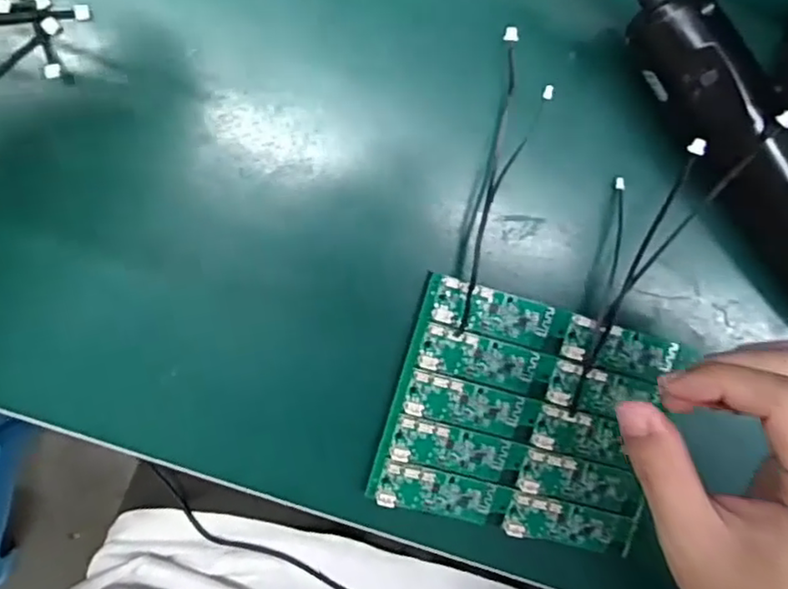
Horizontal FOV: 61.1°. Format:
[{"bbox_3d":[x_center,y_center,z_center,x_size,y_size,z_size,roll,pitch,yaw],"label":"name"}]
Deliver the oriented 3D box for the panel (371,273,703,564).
[{"bbox_3d":[0.070,0.066,0.340,0.141,0.010,0.119,16,95,-8],"label":"panel"}]

